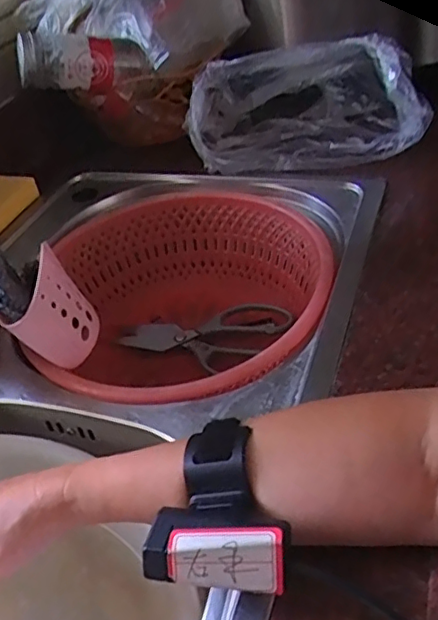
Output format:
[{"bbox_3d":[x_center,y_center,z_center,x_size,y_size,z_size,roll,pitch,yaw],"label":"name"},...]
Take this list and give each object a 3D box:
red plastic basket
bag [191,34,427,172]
[{"bbox_3d":[-0.025,0.004,0.612,0.263,0.146,0.300,-10,39,1],"label":"red plastic basket"},{"bbox_3d":[0.098,-0.248,0.689,0.256,0.109,0.131,-3,40,9],"label":"bag"}]

